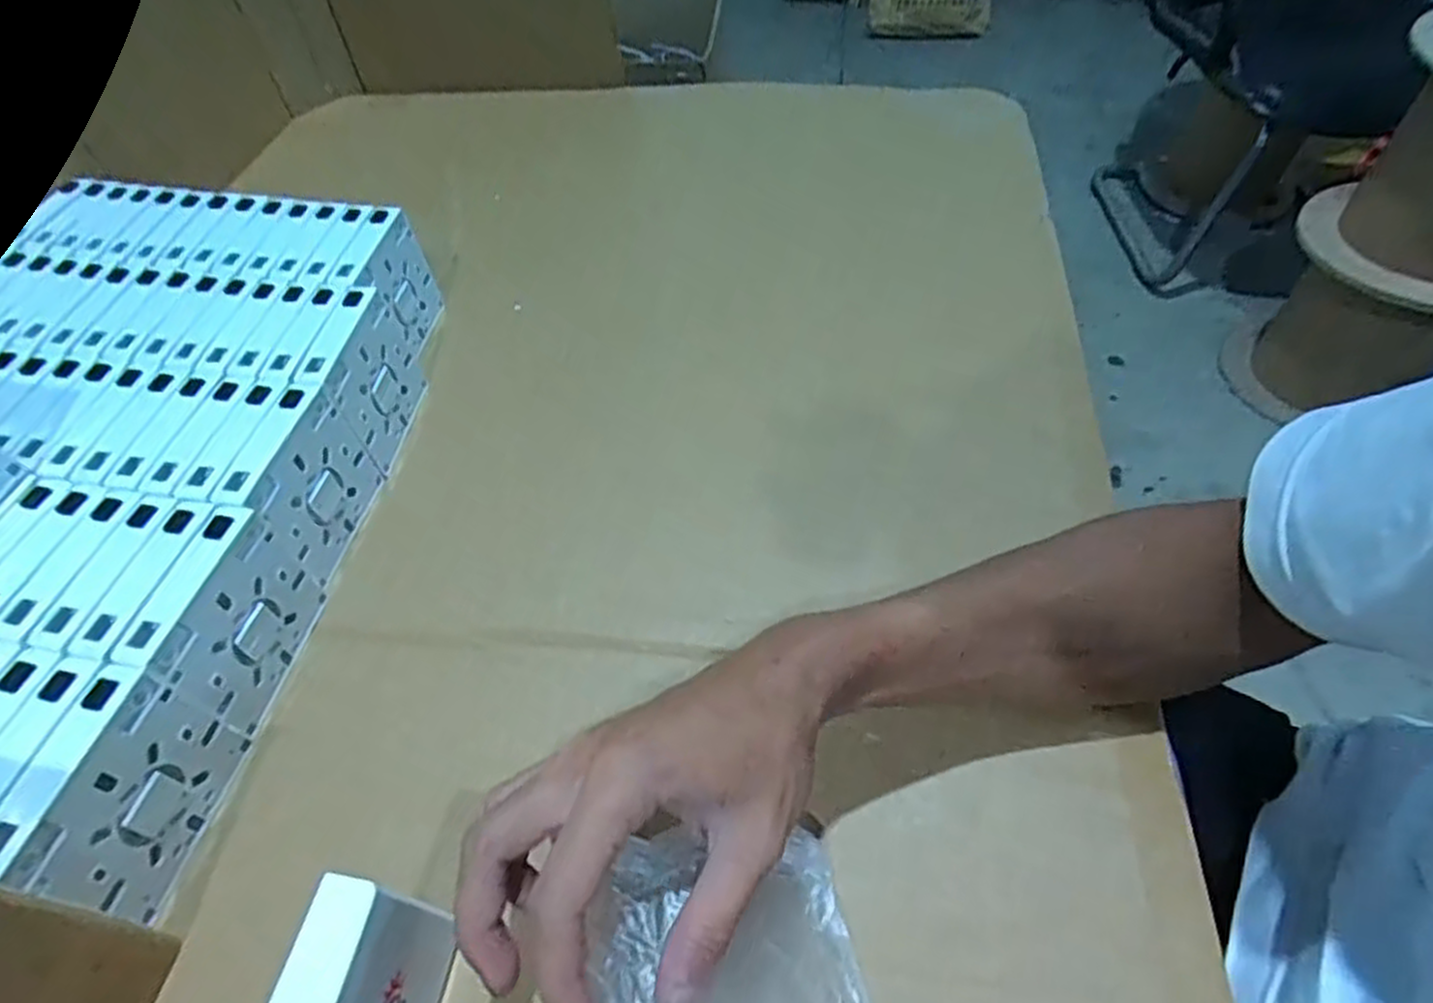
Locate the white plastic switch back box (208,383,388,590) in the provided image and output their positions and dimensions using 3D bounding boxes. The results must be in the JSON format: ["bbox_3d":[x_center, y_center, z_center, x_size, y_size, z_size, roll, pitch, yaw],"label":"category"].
[{"bbox_3d":[-0.234,-0.008,0.434,0.020,0.086,0.086,4,53,7],"label":"white plastic switch back box"}]

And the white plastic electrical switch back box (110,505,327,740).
[{"bbox_3d":[-0.242,0.062,0.382,0.020,0.087,0.086,8,54,10],"label":"white plastic electrical switch back box"}]

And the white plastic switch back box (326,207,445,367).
[{"bbox_3d":[-0.229,-0.149,0.534,0.026,0.082,0.084,0,53,4],"label":"white plastic switch back box"}]

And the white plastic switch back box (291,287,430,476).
[{"bbox_3d":[-0.223,-0.080,0.484,0.025,0.081,0.091,-1,53,3],"label":"white plastic switch back box"}]

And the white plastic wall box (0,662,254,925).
[{"bbox_3d":[-0.258,0.130,0.331,0.021,0.090,0.084,6,53,9],"label":"white plastic wall box"}]

